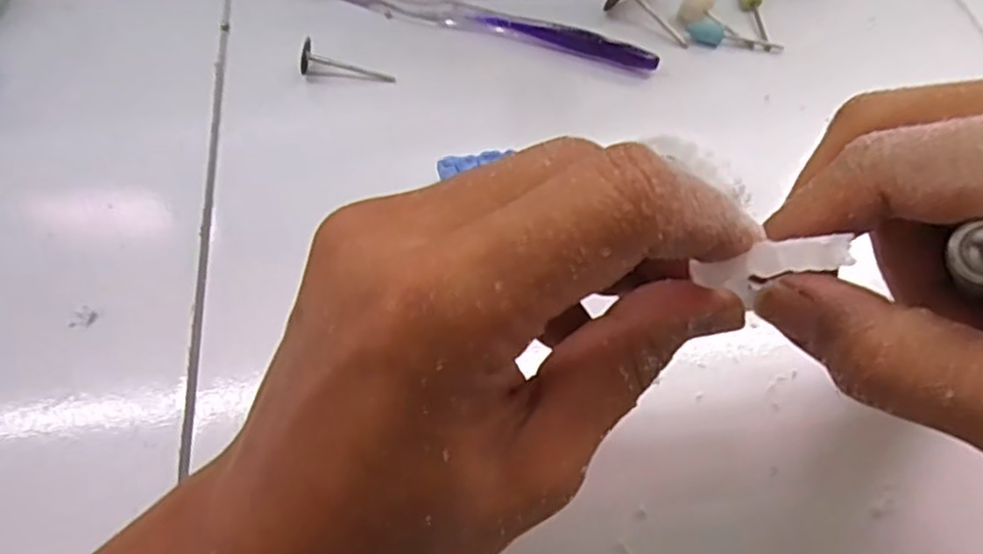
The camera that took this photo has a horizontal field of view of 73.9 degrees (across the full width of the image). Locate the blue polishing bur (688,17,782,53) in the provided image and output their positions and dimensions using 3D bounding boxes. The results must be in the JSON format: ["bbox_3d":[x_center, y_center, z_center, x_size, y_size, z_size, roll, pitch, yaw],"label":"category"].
[{"bbox_3d":[0.127,-0.125,0.340,0.048,0.006,0.014,9,59,3],"label":"blue polishing bur"}]

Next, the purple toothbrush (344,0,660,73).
[{"bbox_3d":[-0.006,-0.132,0.339,0.183,0.013,0.016,15,60,6],"label":"purple toothbrush"}]

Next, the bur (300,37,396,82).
[{"bbox_3d":[-0.070,-0.103,0.321,0.045,0.014,0.016,11,58,-15],"label":"bur"}]

